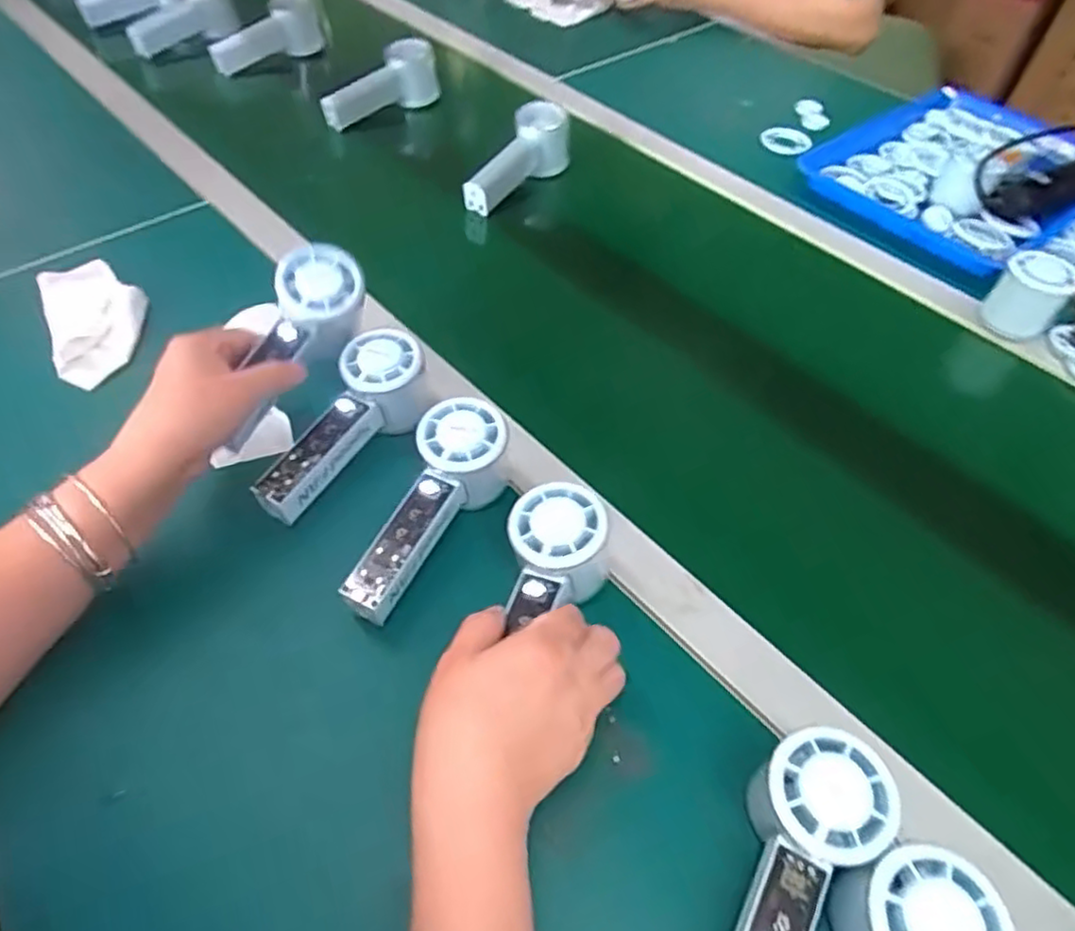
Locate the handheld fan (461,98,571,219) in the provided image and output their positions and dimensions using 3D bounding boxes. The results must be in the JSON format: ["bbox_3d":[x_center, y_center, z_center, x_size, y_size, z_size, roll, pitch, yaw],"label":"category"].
[{"bbox_3d":[-0.028,-0.326,0.750,0.056,0.065,0.157,34,72,21],"label":"handheld fan"}]

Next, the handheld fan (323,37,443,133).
[{"bbox_3d":[-0.194,-0.460,0.847,0.151,0.065,0.046,-31,58,-8],"label":"handheld fan"}]

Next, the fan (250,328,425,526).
[{"bbox_3d":[-0.135,-0.026,0.492,0.057,0.056,0.155,30,72,19],"label":"fan"}]

